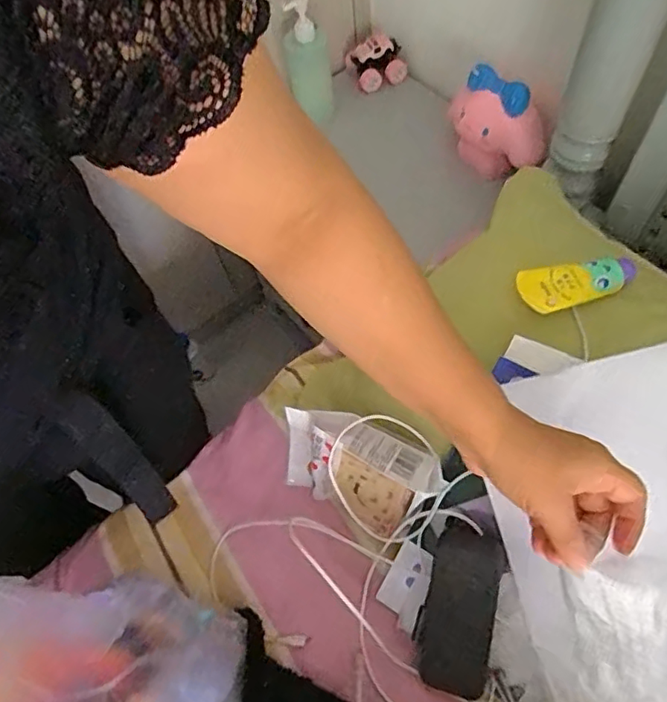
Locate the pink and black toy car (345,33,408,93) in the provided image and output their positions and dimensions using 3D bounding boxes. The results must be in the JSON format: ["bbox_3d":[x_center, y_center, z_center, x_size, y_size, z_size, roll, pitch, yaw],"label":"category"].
[{"bbox_3d":[0.077,-0.517,1.020,0.105,0.070,0.060,-6,62,1],"label":"pink and black toy car"}]

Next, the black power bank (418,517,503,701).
[{"bbox_3d":[0.123,0.254,0.566,0.068,0.017,0.162,8,92,29],"label":"black power bank"}]

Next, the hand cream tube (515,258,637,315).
[{"bbox_3d":[0.246,-0.067,0.568,0.118,0.024,0.049,-10,68,2],"label":"hand cream tube"}]

